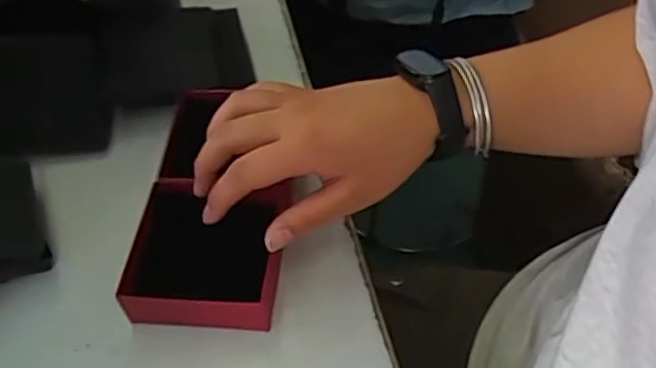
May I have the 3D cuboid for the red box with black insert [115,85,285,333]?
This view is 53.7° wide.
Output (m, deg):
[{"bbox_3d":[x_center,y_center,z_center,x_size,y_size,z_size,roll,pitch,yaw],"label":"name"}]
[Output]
[{"bbox_3d":[-0.076,0.010,0.434,0.095,0.034,0.171,1,51,5],"label":"red box with black insert"}]

